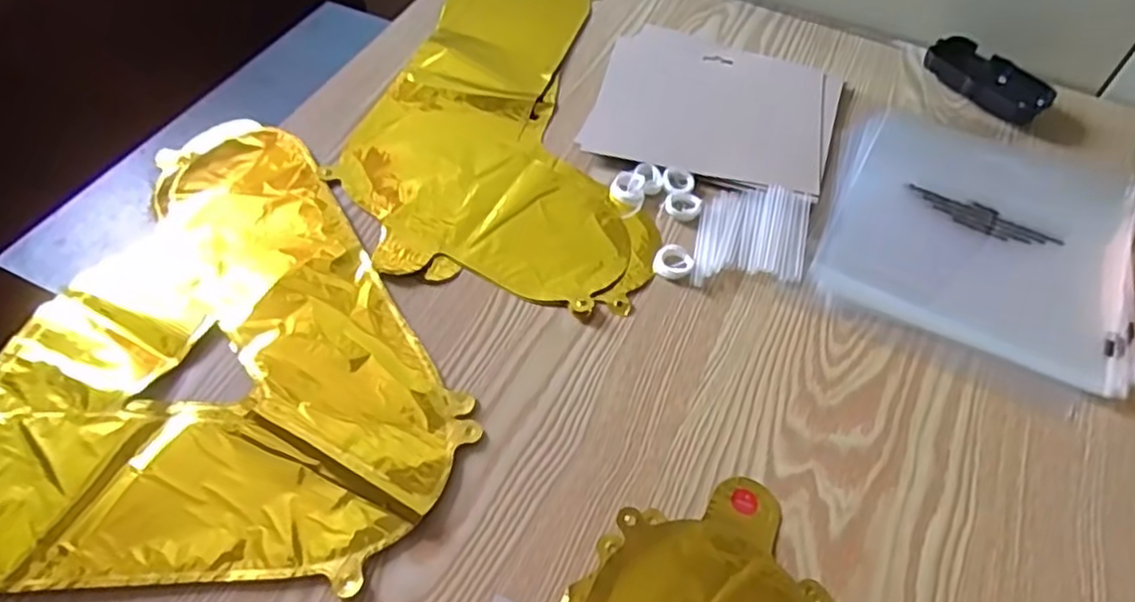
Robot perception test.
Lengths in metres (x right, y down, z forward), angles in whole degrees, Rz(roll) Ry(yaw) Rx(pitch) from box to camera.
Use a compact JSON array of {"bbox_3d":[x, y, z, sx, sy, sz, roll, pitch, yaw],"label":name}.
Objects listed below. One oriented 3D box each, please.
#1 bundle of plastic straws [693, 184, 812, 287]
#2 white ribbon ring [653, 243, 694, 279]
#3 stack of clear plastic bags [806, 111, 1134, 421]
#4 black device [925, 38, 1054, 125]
[{"bbox_3d":[0.138,-0.048,0.516,0.077,0.009,0.096,12,54,7],"label":"bundle of plastic straws"},{"bbox_3d":[0.077,-0.028,0.498,0.026,0.007,0.027,1,54,-1],"label":"white ribbon ring"},{"bbox_3d":[0.311,-0.049,0.524,0.218,0.012,0.247,21,56,13],"label":"stack of clear plastic bags"},{"bbox_3d":[0.378,-0.200,0.630,0.047,0.022,0.107,-34,62,-24],"label":"black device"}]

